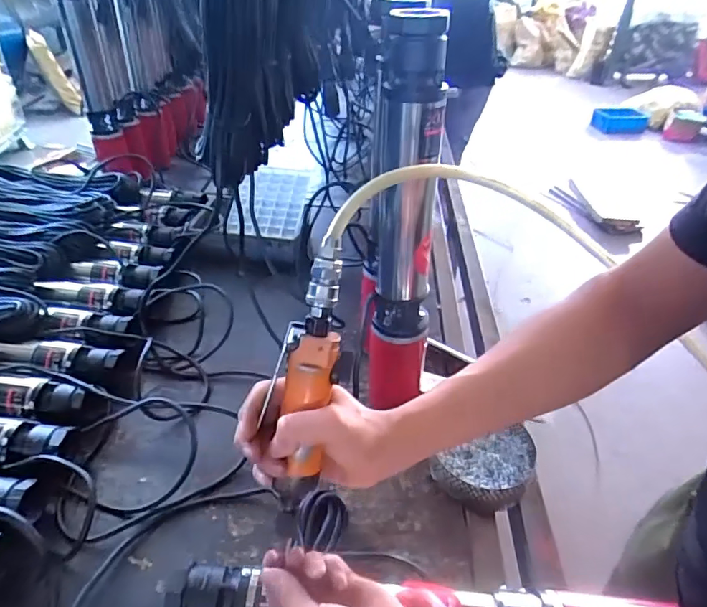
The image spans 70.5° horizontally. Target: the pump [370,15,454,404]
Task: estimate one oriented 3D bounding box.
[{"bbox_3d":[0.062,-0.051,0.607,0.078,0.497,0.076,7,37,7],"label":"pump"}]

